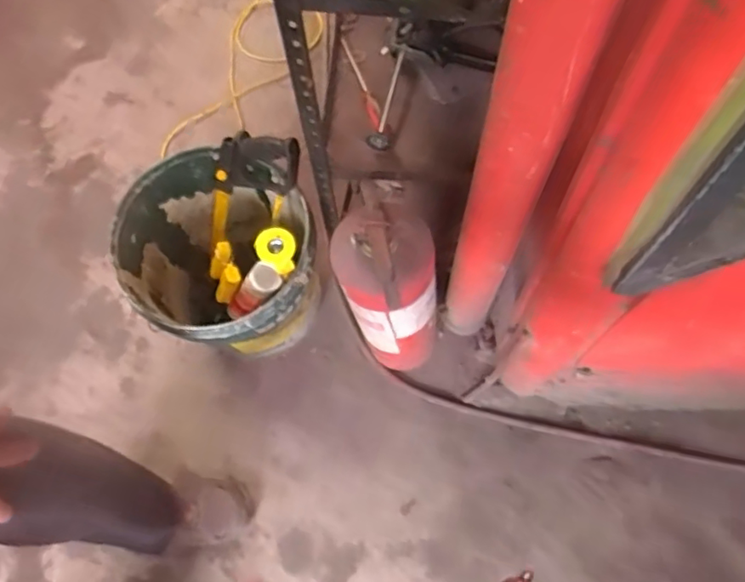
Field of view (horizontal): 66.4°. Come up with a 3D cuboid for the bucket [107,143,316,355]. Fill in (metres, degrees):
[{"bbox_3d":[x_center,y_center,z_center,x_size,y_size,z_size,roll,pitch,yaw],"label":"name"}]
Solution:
[{"bbox_3d":[-0.241,-0.038,0.981,0.284,0.347,0.303,-1,68,2],"label":"bucket"}]

